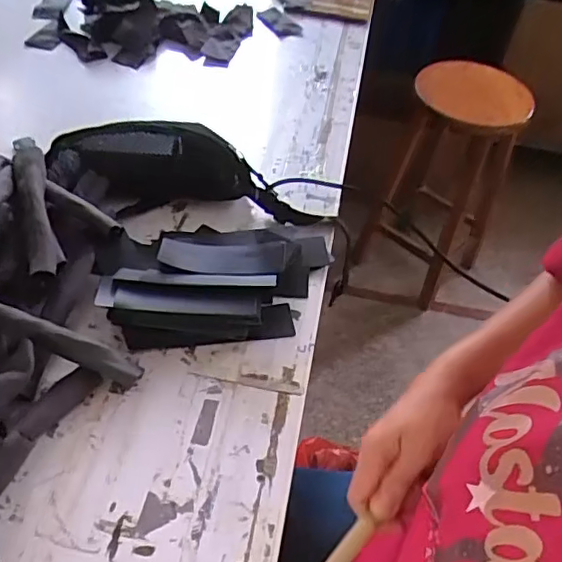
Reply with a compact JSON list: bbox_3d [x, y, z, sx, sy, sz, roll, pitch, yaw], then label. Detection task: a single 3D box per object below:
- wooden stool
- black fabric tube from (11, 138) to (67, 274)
[{"bbox_3d":[0.438,-0.275,1.580,0.304,0.636,0.315,30,52,20],"label":"wooden stool"},{"bbox_3d":[-0.279,-0.078,0.655,0.039,0.043,0.189,-13,63,-17],"label":"black fabric tube"}]

